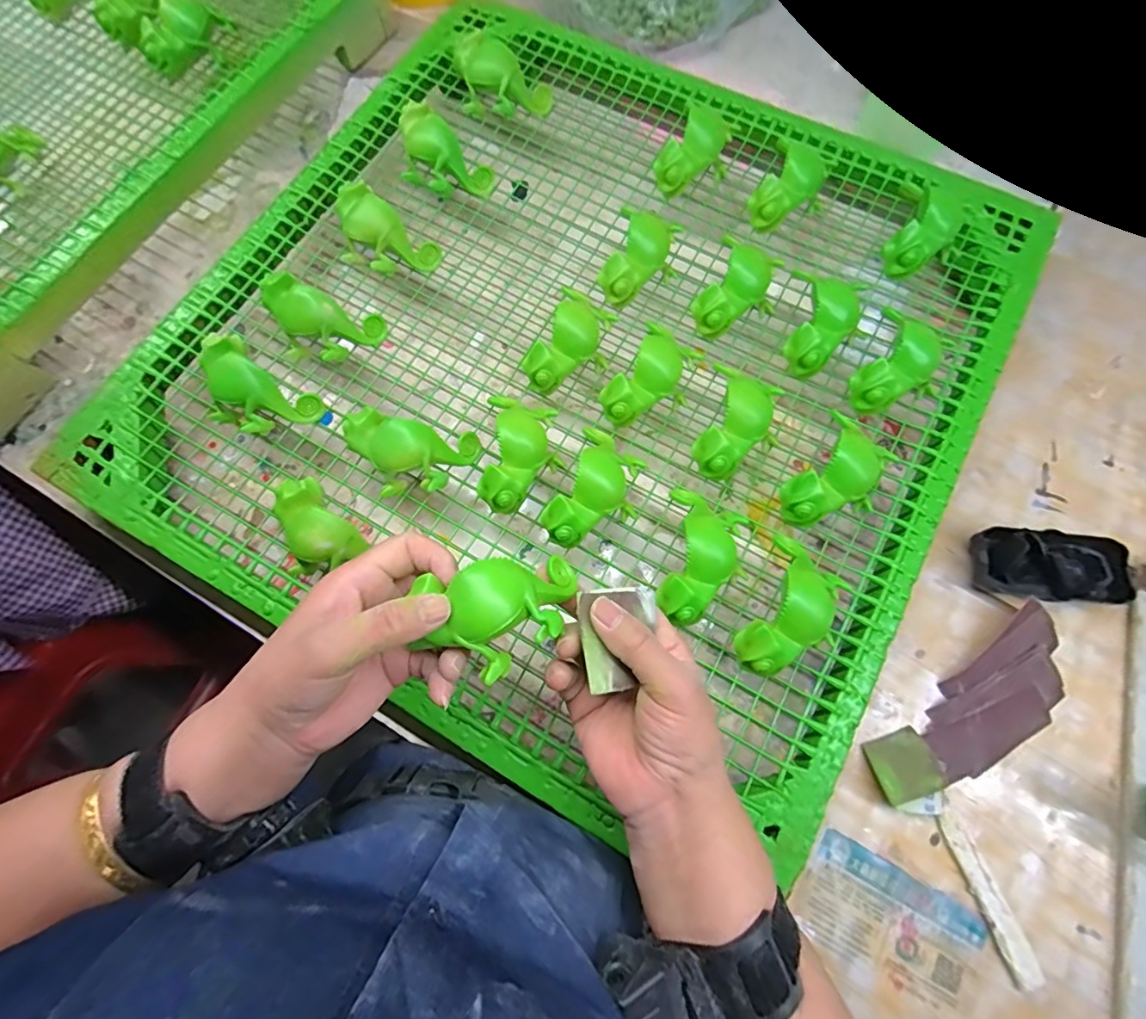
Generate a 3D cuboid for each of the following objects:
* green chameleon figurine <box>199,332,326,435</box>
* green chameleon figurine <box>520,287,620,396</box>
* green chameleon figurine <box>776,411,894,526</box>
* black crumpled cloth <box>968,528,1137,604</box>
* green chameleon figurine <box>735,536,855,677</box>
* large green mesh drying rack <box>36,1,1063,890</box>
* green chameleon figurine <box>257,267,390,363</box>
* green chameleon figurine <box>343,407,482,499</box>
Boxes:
[{"bbox_3d":[-0.249,-0.089,0.403,0.089,0.039,0.059,34,78,10],"label":"green chameleon figurine"},{"bbox_3d":[0.000,-0.132,0.421,0.051,0.050,0.092,31,78,10],"label":"green chameleon figurine"},{"bbox_3d":[0.190,-0.024,0.376,0.060,0.041,0.094,42,80,12],"label":"green chameleon figurine"},{"bbox_3d":[0.365,0.044,0.408,0.109,0.032,0.051,2,75,3],"label":"black crumpled cloth"},{"bbox_3d":[0.147,0.068,0.351,0.052,0.042,0.095,27,77,9],"label":"green chameleon figurine"},{"bbox_3d":[0.002,-0.132,0.441,0.613,0.092,0.615,31,78,10],"label":"large green mesh drying rack"},{"bbox_3d":[-0.206,-0.148,0.426,0.092,0.050,0.054,13,75,5],"label":"green chameleon figurine"},{"bbox_3d":[-0.124,-0.038,0.396,0.095,0.046,0.057,8,75,4],"label":"green chameleon figurine"}]

